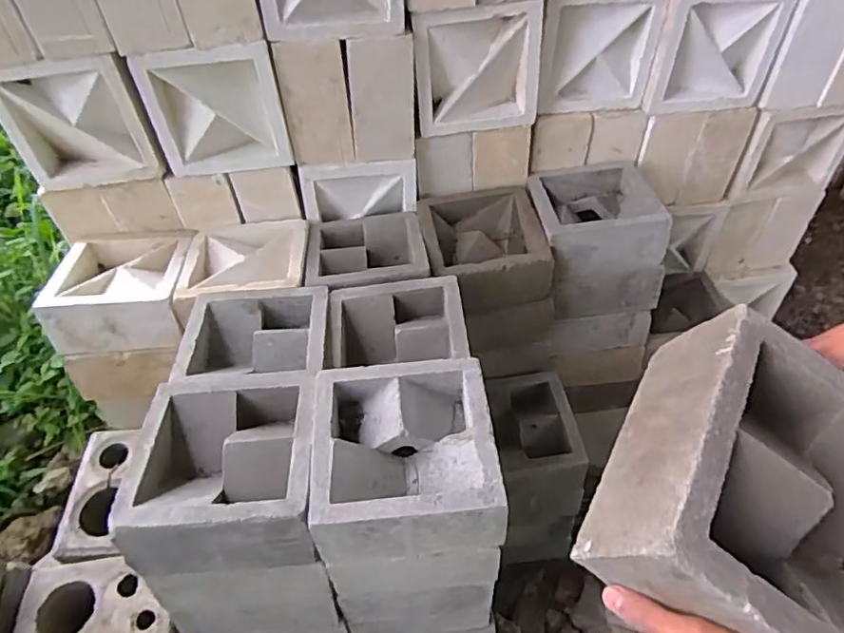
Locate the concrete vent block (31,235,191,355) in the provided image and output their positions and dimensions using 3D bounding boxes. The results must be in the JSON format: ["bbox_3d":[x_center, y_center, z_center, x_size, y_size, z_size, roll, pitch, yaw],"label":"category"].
[{"bbox_3d":[-0.492,-0.050,0.945,0.200,0.097,0.192,-7,46,-4],"label":"concrete vent block"}]

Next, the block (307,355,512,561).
[{"bbox_3d":[-0.020,0.159,0.666,0.196,0.089,0.196,-6,46,-3],"label":"block"}]

